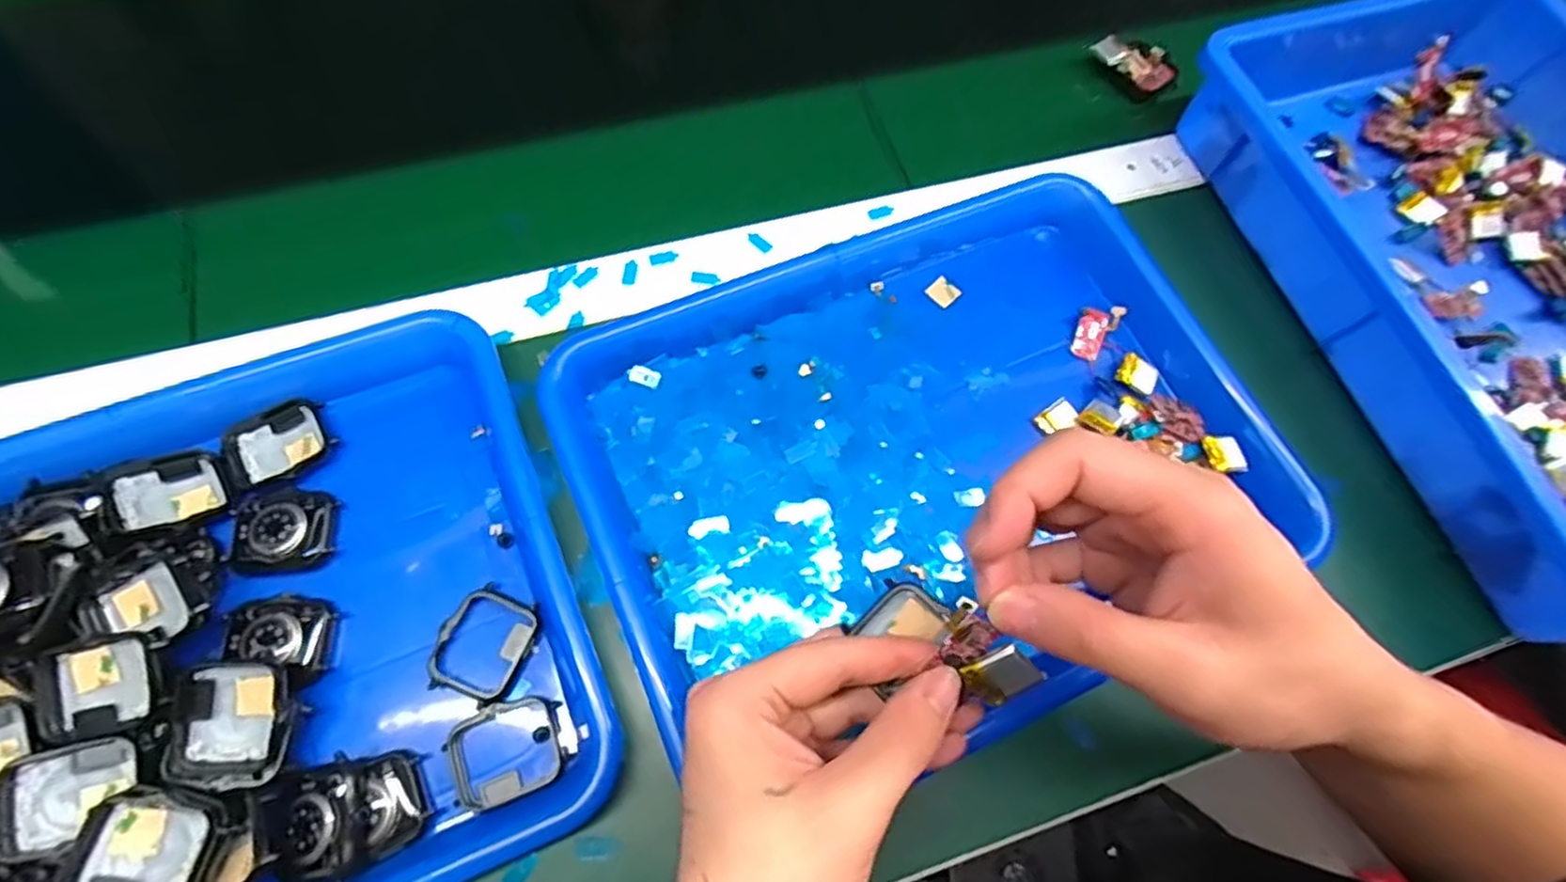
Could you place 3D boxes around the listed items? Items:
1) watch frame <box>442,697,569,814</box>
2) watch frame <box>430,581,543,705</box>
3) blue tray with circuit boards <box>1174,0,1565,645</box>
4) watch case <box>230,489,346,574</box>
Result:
[{"bbox_3d":[-0.118,0.133,0.300,0.047,0.013,0.038,-21,71,-11],"label":"watch frame"},{"bbox_3d":[-0.133,0.091,0.312,0.039,0.009,0.047,25,69,7],"label":"watch frame"},{"bbox_3d":[0.423,-0.106,0.411,0.263,0.073,0.397,-19,70,-10],"label":"blue tray with circuit boards"},{"bbox_3d":[-0.229,0.040,0.320,0.042,0.009,0.037,-1,68,-3],"label":"watch case"}]

